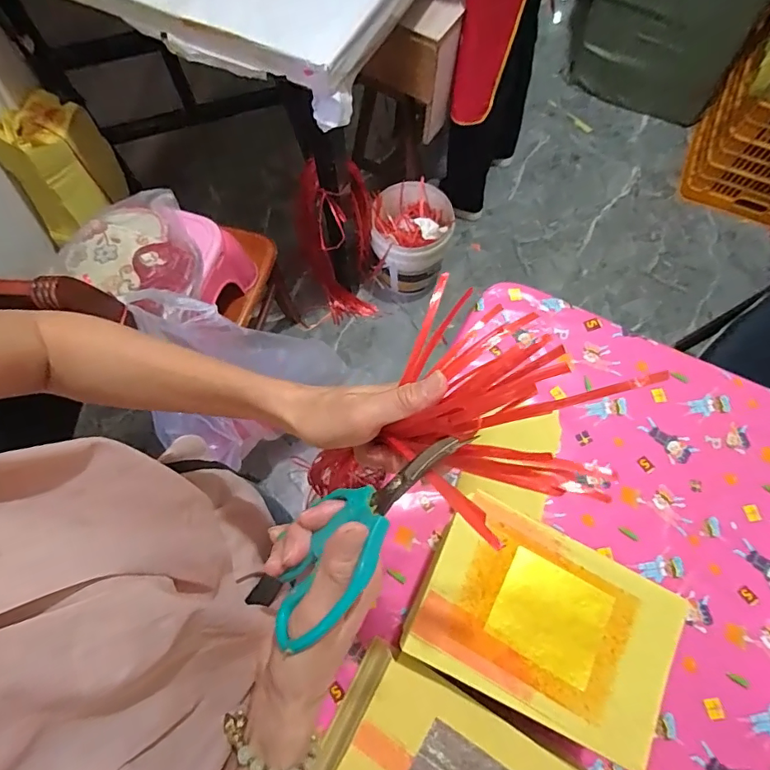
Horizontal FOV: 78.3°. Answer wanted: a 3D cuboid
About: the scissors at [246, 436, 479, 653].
[{"bbox_3d":[-0.018,0.081,0.279,0.154,0.075,0.012,-50,122,-9],"label":"scissors"}]

